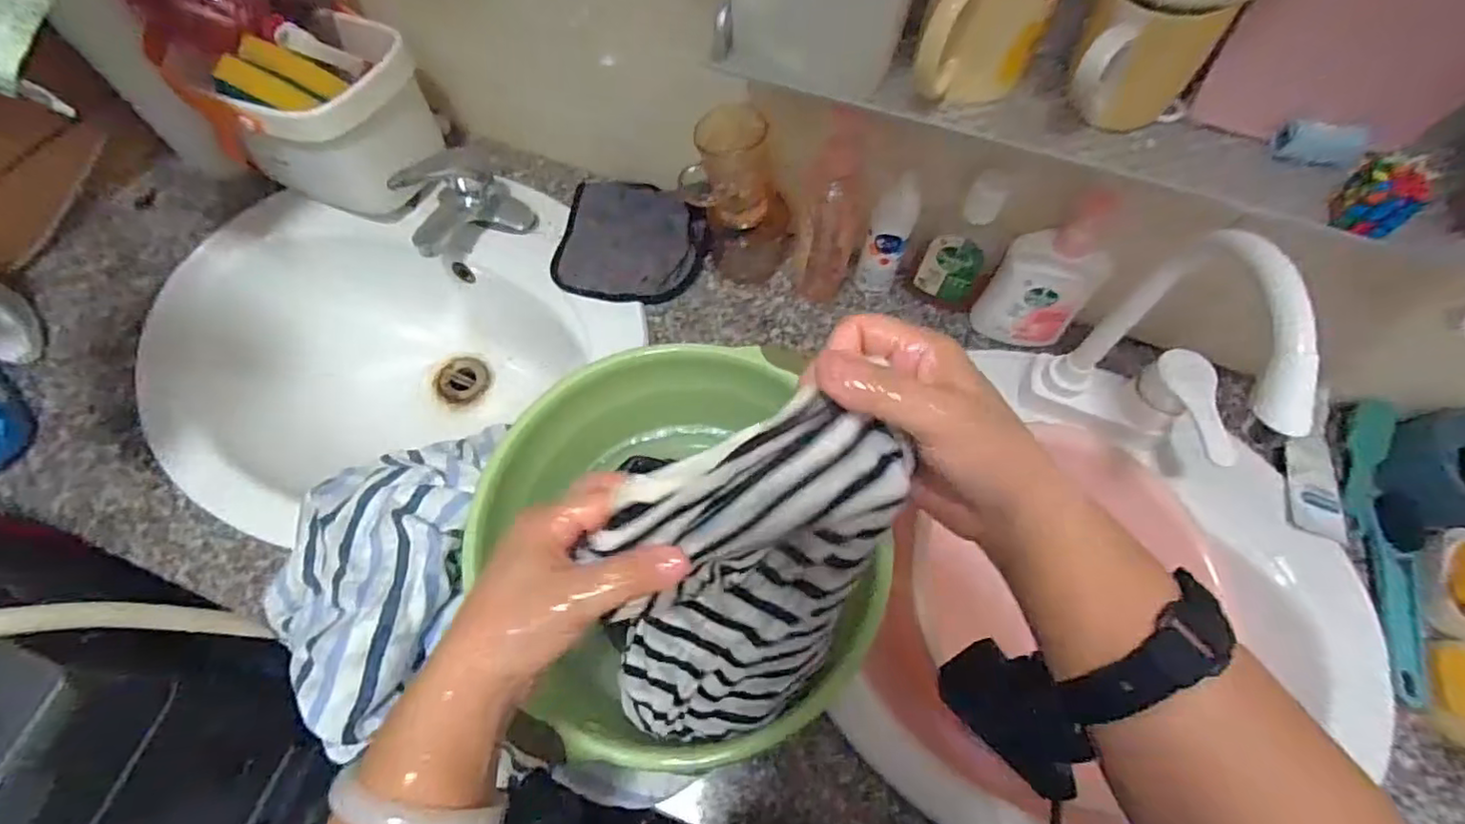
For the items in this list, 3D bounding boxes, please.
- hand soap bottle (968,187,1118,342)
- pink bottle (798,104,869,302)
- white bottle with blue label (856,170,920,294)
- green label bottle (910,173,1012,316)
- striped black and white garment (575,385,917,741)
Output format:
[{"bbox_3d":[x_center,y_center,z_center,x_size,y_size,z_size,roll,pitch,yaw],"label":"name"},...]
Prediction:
[{"bbox_3d":[0.304,-0.129,0.599,0.089,0.177,0.039,25,67,10],"label":"hand soap bottle"},{"bbox_3d":[0.099,-0.197,0.632,0.051,0.207,0.056,10,65,4],"label":"pink bottle"},{"bbox_3d":[0.163,-0.180,0.660,0.043,0.159,0.037,19,66,8],"label":"white bottle with blue label"},{"bbox_3d":[0.238,-0.163,0.641,0.069,0.167,0.033,35,69,14],"label":"green label bottle"},{"bbox_3d":[-0.002,0.101,0.339,0.121,0.261,0.077,28,41,12],"label":"striped black and white garment"}]

